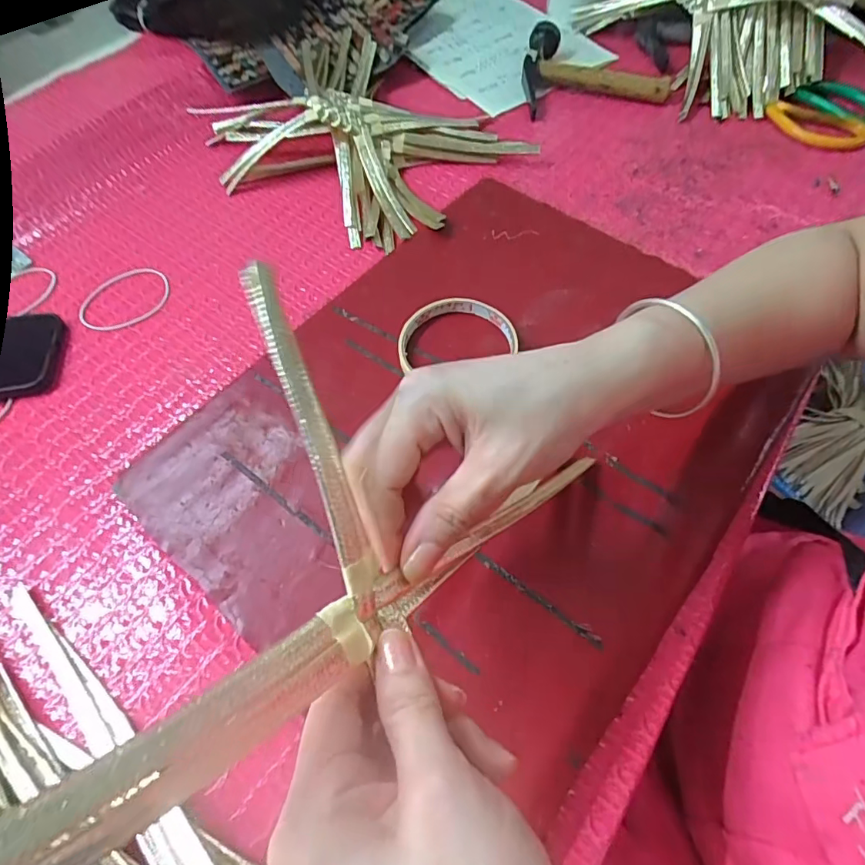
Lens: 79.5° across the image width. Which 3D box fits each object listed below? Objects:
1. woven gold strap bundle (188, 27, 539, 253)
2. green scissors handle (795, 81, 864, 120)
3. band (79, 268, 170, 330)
[{"bbox_3d":[-0.072,-0.293,0.500,0.282,0.051,0.226,39,68,22],"label":"woven gold strap bundle"},{"bbox_3d":[0.408,-0.324,0.513,0.056,0.017,0.079,-35,64,-17],"label":"green scissors handle"},{"bbox_3d":[-0.256,-0.111,0.430,0.073,0.004,0.062,-34,64,-16],"label":"band"}]

